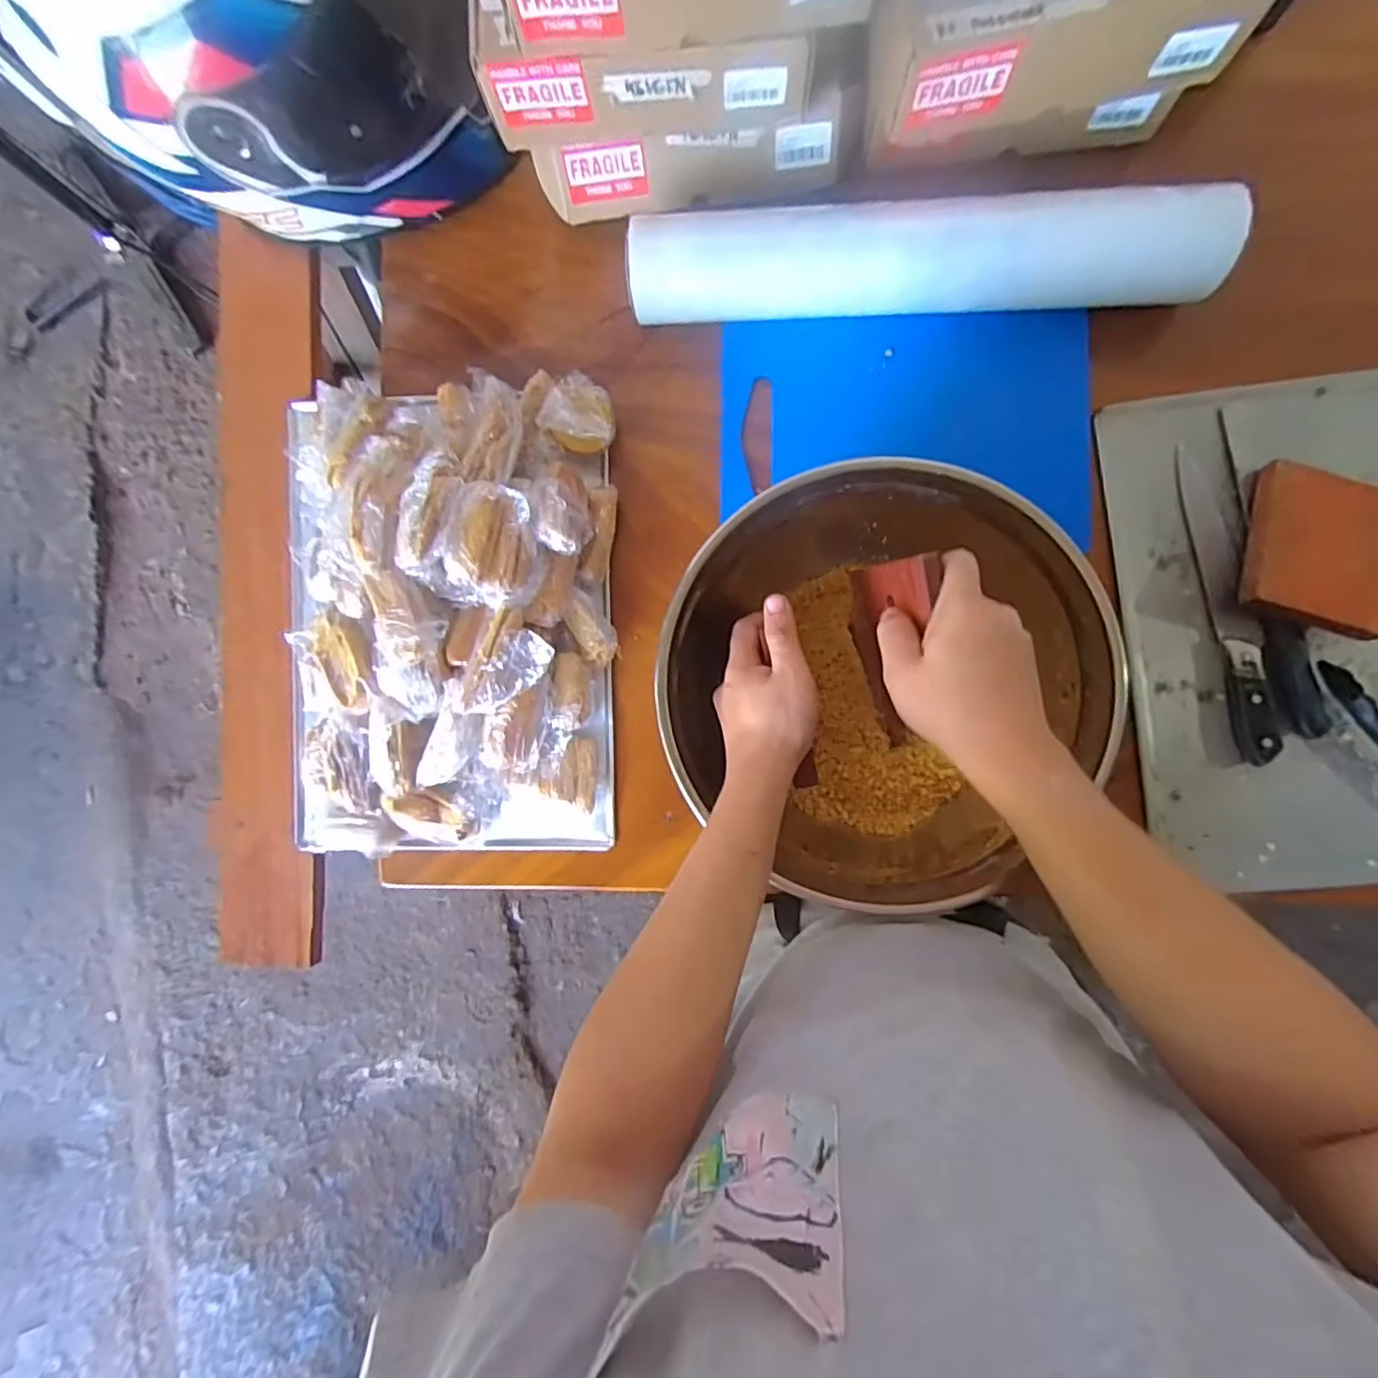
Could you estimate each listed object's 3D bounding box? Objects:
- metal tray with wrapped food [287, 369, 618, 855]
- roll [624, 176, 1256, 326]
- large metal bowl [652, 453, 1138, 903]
[{"bbox_3d":[-0.234,-0.069,0.545,0.309,0.133,0.442,-1,89,3],"label":"metal tray with wrapped food"},{"bbox_3d":[0.200,-0.376,0.547,0.495,0.086,0.071,0,89,3],"label":"roll"},{"bbox_3d":[0.142,-0.008,0.502,0.306,0.162,0.288,0,89,3],"label":"large metal bowl"}]

